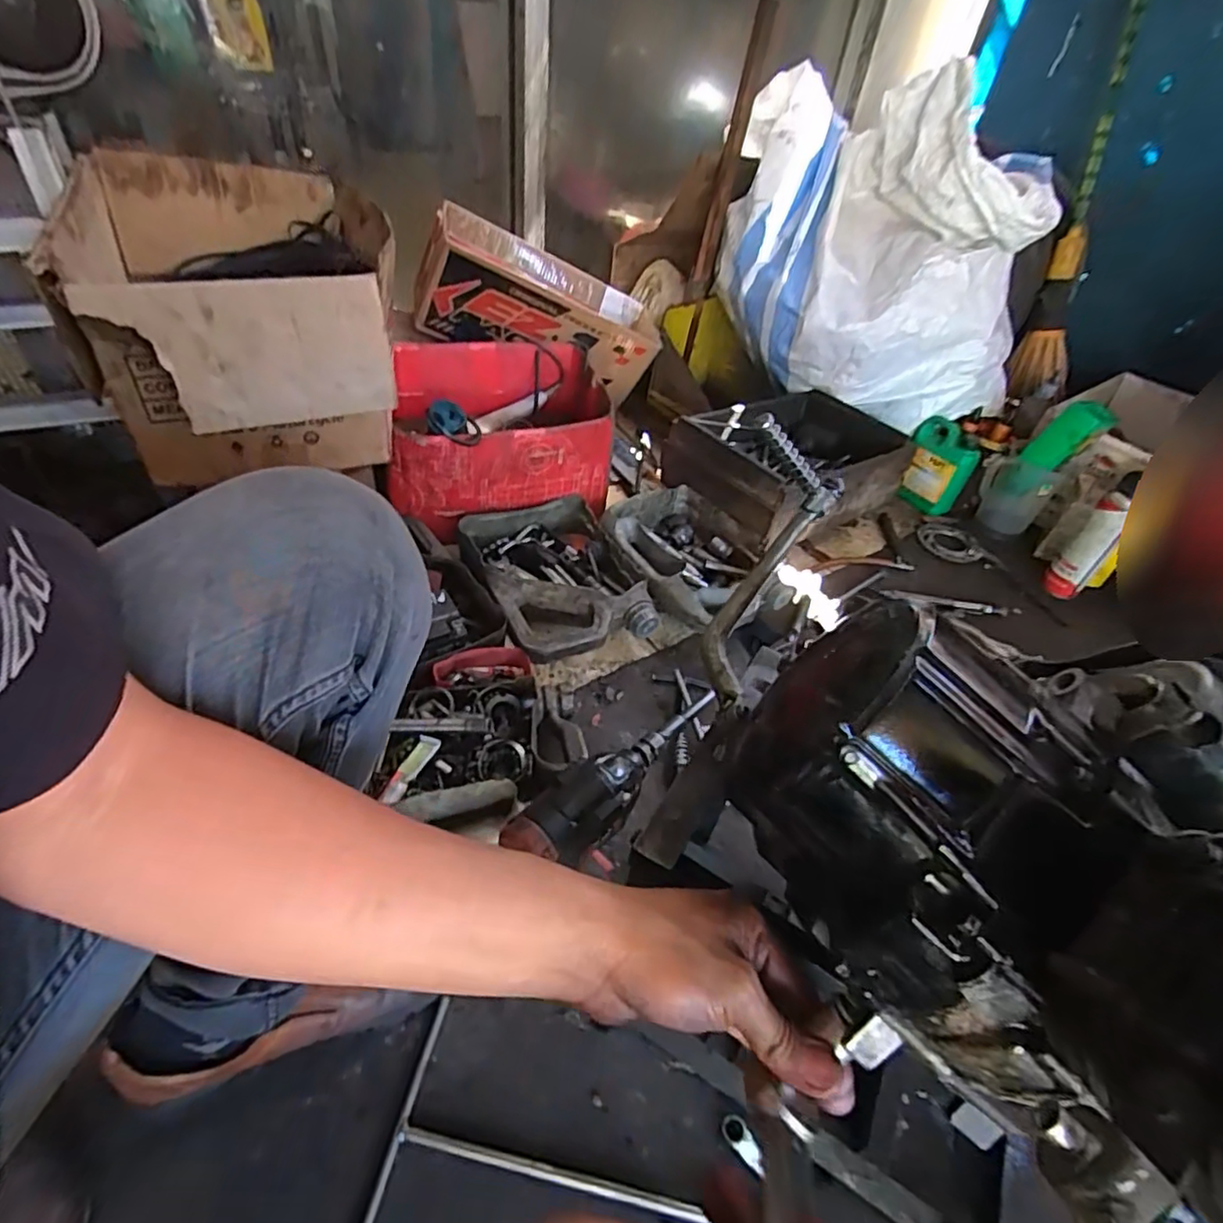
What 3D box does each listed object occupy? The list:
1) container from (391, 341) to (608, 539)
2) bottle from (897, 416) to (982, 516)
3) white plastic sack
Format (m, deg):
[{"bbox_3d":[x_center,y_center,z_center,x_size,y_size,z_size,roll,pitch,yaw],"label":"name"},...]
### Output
[{"bbox_3d":[-0.186,-0.327,1.066,0.334,0.172,0.358,-6,45,-14],"label":"container"},{"bbox_3d":[0.668,-0.293,1.279,0.129,0.160,0.078,27,47,19],"label":"bottle"},{"bbox_3d":[0.521,-0.702,1.214,0.590,0.454,0.370,10,44,3],"label":"white plastic sack"}]

